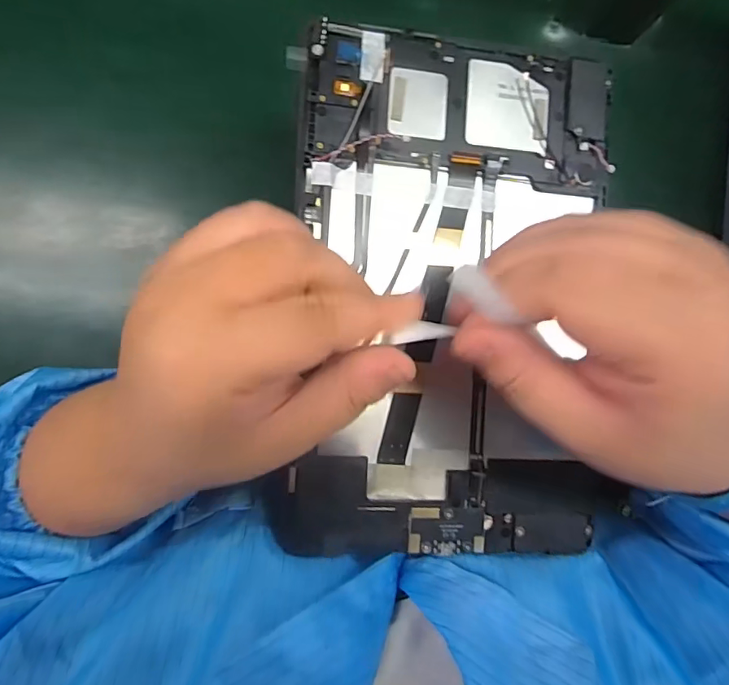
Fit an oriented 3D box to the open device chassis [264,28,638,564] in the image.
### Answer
[{"bbox_3d":[0.043,-0.022,0.227,0.149,0.010,0.235,2,87,-7],"label":"open device chassis"}]

